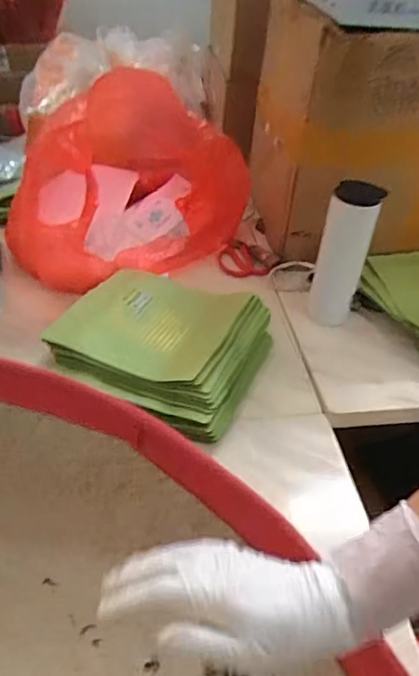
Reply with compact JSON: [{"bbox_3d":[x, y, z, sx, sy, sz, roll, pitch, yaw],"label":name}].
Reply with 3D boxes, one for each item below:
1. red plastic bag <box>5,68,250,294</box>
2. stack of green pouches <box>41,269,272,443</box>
[{"bbox_3d":[-0.139,-0.291,0.919,0.328,0.265,0.491,18,42,15],"label":"red plastic bag"},{"bbox_3d":[-0.058,0.001,0.753,0.262,0.066,0.273,18,44,15],"label":"stack of green pouches"}]

